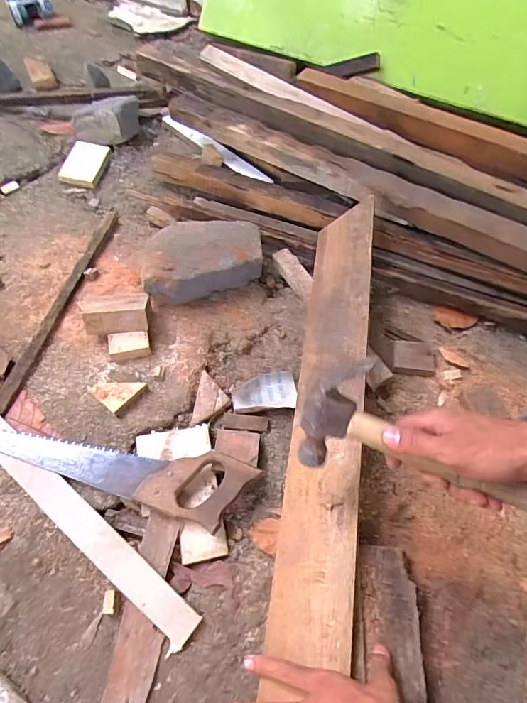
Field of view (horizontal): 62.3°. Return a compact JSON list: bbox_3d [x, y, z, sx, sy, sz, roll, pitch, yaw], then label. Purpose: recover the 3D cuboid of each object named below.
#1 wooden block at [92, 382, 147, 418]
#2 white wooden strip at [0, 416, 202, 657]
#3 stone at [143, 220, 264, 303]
[{"bbox_3d":[-0.210,0.057,0.639,0.057,0.018,0.059,37,63,20],"label":"wooden block"},{"bbox_3d":[-0.246,0.194,0.544,0.423,0.011,0.046,37,69,17],"label":"white wooden strip"},{"bbox_3d":[-0.098,-0.151,0.742,0.186,0.079,0.129,-1,57,-3],"label":"stone"}]

